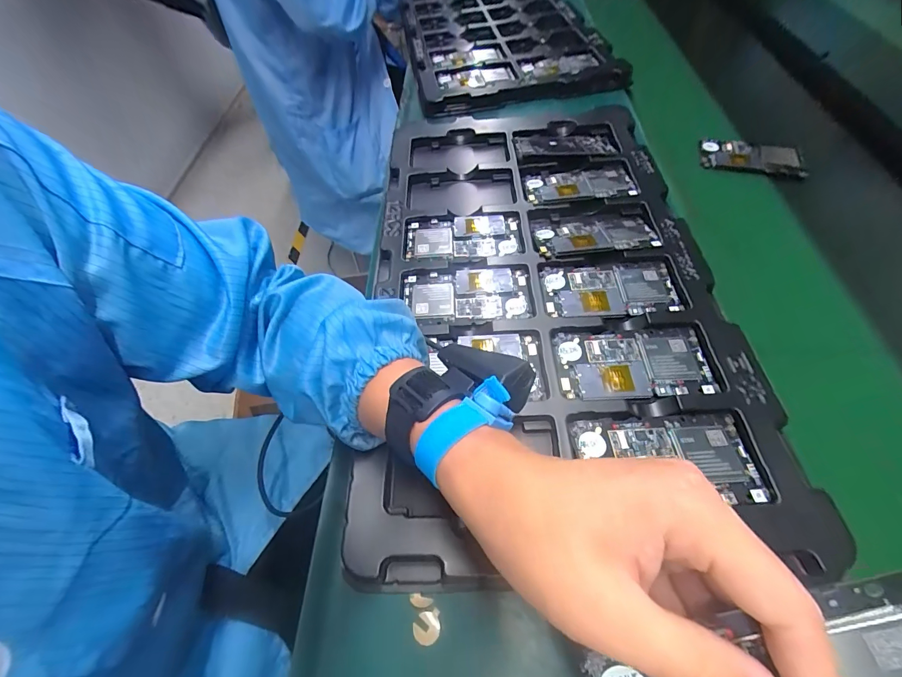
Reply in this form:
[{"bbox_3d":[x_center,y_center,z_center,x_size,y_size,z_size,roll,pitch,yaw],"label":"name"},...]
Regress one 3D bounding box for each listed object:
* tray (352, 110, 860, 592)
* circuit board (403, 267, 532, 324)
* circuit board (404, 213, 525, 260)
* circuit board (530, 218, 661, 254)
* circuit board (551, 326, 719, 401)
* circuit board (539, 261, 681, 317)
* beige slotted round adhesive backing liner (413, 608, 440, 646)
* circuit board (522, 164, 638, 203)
[{"bbox_3d":[0.092,-0.077,0.409,0.326,0.035,0.568,-1,58,3],"label":"tray"},{"bbox_3d":[0.015,-0.044,0.393,0.127,0.007,0.066,0,57,2],"label":"circuit board"},{"bbox_3d":[0.014,-0.115,0.439,0.131,0.008,0.067,-1,57,2],"label":"circuit board"},{"bbox_3d":[0.154,-0.114,0.423,0.125,0.008,0.057,-2,48,5],"label":"circuit board"},{"bbox_3d":[0.157,0.021,0.335,0.126,0.005,0.067,-1,57,2],"label":"circuit board"},{"bbox_3d":[0.156,-0.049,0.381,0.124,0.004,0.062,0,57,3],"label":"circuit board"},{"bbox_3d":[-0.016,0.189,0.252,0.018,0.004,0.018,-1,57,2],"label":"beige slotted round adhesive backing liner"},{"bbox_3d":[0.155,-0.189,0.467,0.130,0.005,0.063,-4,57,0],"label":"circuit board"}]

